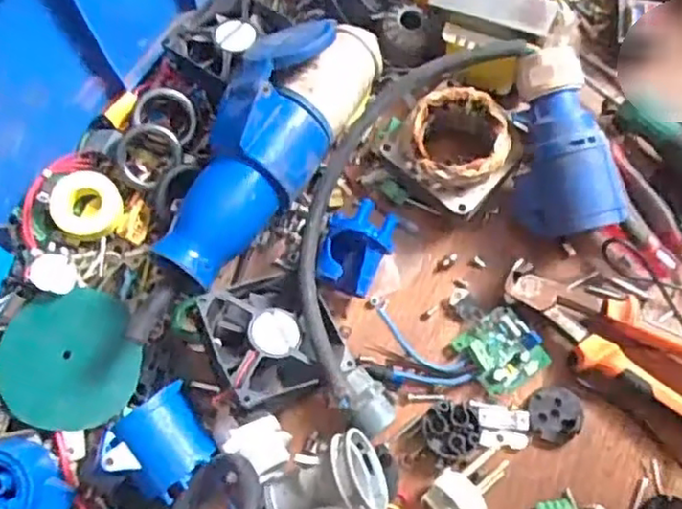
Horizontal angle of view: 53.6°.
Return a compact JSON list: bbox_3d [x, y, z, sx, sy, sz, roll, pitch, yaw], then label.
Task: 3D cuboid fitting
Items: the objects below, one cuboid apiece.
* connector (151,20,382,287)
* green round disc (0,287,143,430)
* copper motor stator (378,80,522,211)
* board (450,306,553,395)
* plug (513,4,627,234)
[{"bbox_3d":[-0.050,-0.085,0.459,0.081,0.060,0.224,30,74,13],"label":"connector"},{"bbox_3d":[-0.179,0.068,0.447,0.087,0.017,0.090,-1,69,2],"label":"green round disc"},{"bbox_3d":[0.078,-0.077,0.476,0.085,0.046,0.076,38,76,15],"label":"copper motor stator"},{"bbox_3d":[0.109,0.064,0.455,0.050,0.015,0.050,-34,72,-10],"label":"board"},{"bbox_3d":[0.149,-0.080,0.461,0.064,0.054,0.132,-6,92,1],"label":"plug"}]

